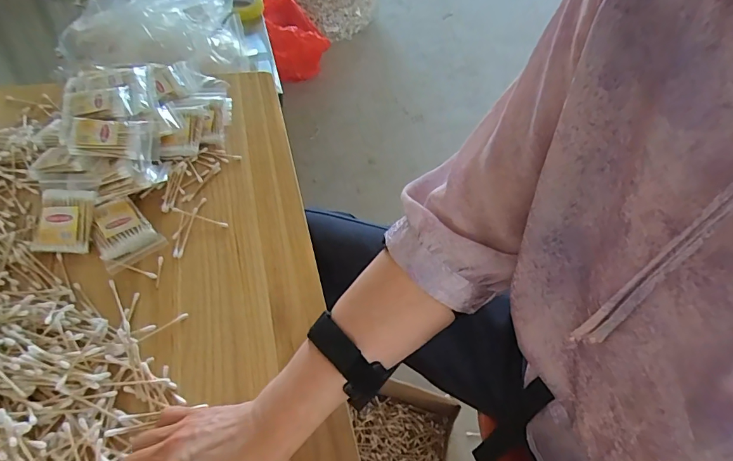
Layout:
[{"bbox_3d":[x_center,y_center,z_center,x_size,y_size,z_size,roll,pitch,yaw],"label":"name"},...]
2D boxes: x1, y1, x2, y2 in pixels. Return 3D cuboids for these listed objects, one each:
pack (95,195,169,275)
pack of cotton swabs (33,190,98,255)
[{"bbox_3d":[-0.285,0.002,0.505,0.063,0.022,0.085,-35,62,-28],"label":"pack"},{"bbox_3d":[-0.334,-0.011,0.481,0.055,0.016,0.069,3,82,-7],"label":"pack of cotton swabs"}]

